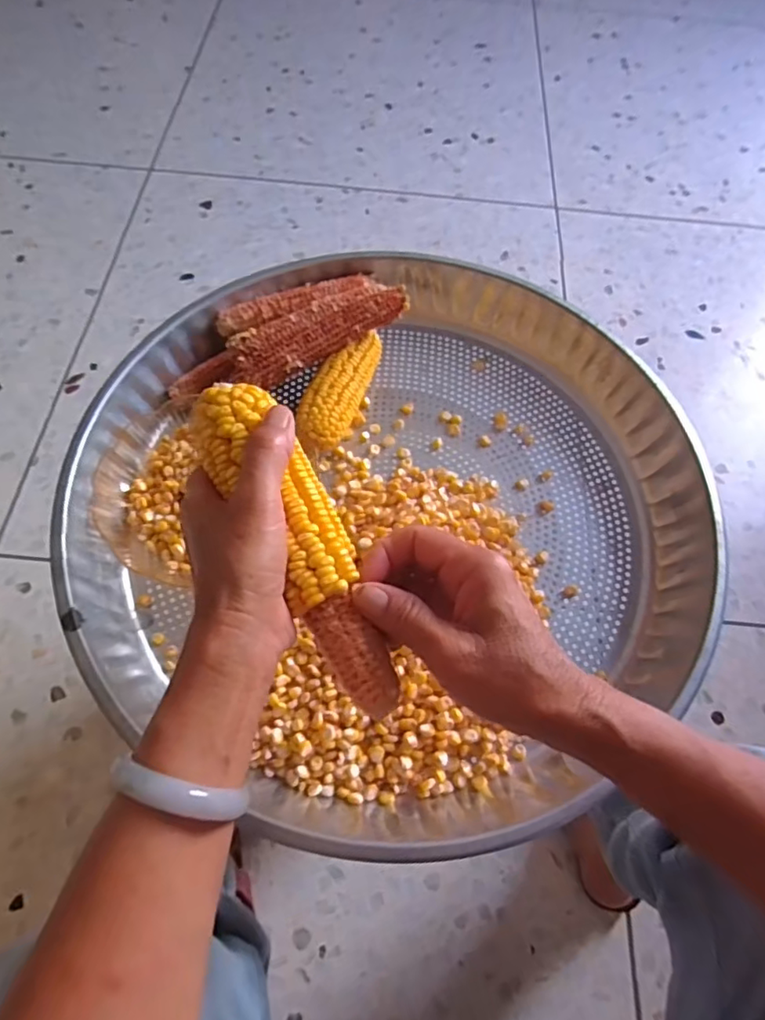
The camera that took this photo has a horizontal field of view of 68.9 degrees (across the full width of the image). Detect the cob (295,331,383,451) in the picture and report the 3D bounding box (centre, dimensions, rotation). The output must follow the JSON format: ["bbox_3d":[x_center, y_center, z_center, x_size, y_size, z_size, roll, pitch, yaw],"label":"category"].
[{"bbox_3d":[-0.039,-0.107,0.510,0.044,0.047,0.127,19,65,6],"label":"cob"}]

